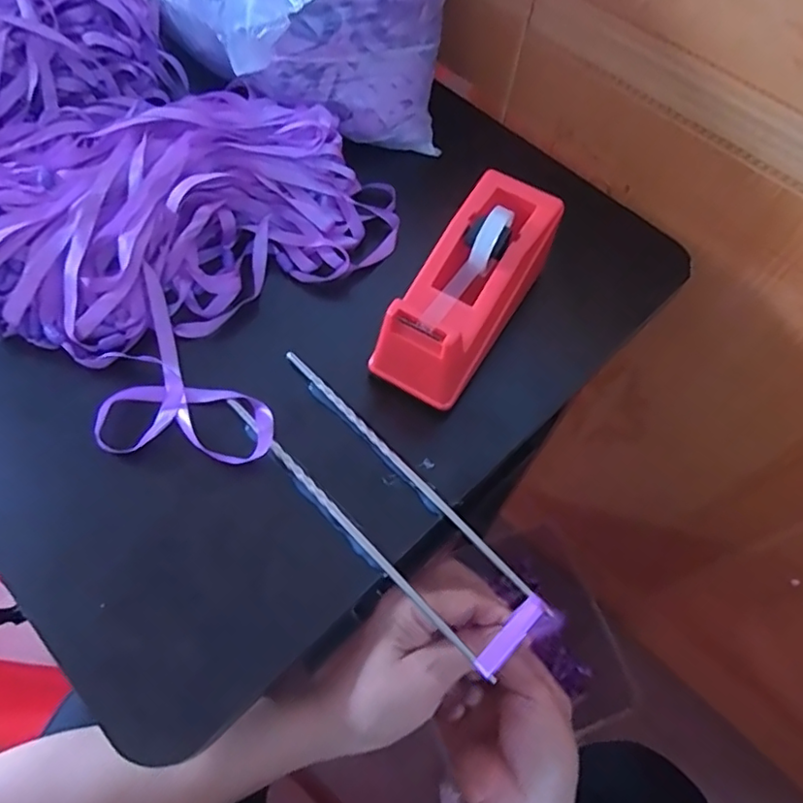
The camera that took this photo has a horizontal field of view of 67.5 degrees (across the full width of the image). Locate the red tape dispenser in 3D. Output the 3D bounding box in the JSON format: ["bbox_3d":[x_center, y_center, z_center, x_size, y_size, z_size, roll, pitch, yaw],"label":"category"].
[{"bbox_3d":[0.043,-0.074,0.389,0.062,0.071,0.154,30,63,13],"label":"red tape dispenser"}]

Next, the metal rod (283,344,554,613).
[{"bbox_3d":[-0.001,0.038,0.363,0.007,0.005,0.209,-39,71,-22],"label":"metal rod"}]

